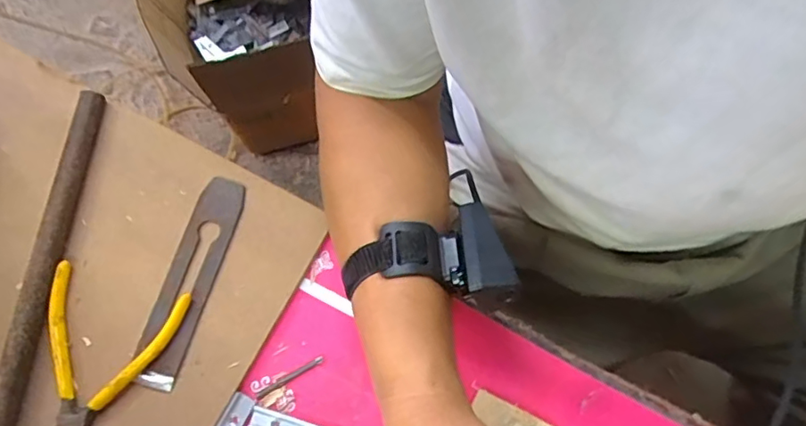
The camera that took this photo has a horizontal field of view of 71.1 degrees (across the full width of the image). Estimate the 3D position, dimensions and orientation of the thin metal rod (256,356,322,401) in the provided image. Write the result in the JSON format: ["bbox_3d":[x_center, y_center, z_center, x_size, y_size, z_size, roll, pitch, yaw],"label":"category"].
[{"bbox_3d":[-0.089,0.129,0.443,0.057,0.004,0.006,-30,76,-7],"label":"thin metal rod"}]

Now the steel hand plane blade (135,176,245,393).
[{"bbox_3d":[-0.174,0.054,0.459,0.039,0.005,0.173,18,78,2],"label":"steel hand plane blade"}]

